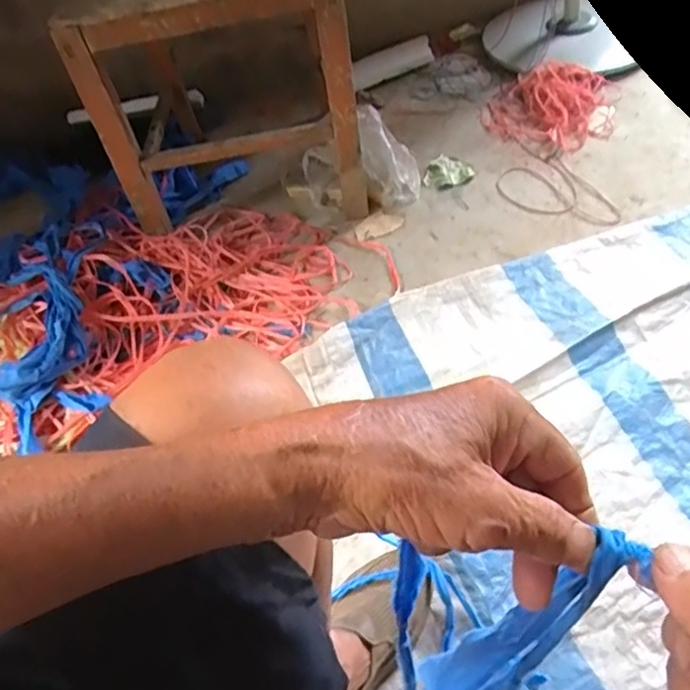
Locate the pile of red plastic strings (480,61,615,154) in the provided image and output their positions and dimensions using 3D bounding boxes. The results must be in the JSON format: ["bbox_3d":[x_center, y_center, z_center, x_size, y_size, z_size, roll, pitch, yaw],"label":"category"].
[{"bbox_3d":[0.462,-0.550,1.433,0.273,0.048,0.292,7,53,15],"label":"pile of red plastic strings"}]

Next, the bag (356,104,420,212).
[{"bbox_3d":[0.082,-0.386,1.282,0.119,0.046,0.236,-19,83,-11],"label":"bag"}]

